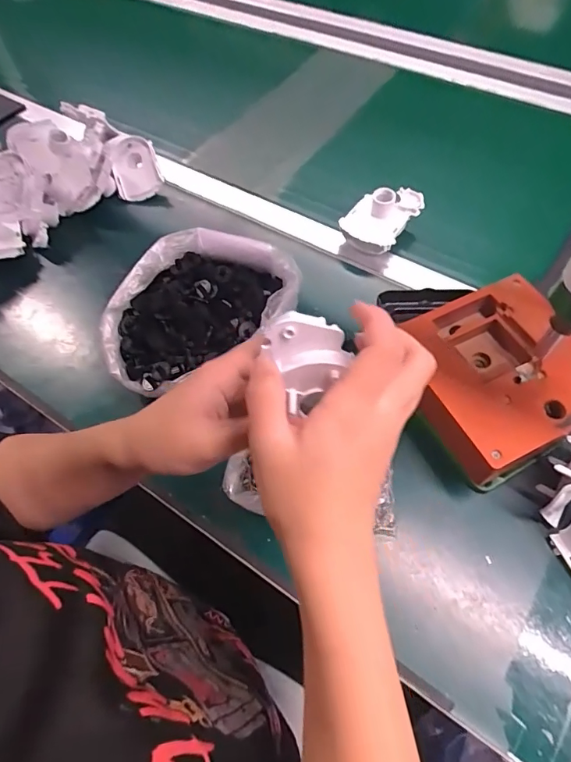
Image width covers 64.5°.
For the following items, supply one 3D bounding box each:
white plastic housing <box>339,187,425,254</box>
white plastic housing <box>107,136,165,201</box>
[{"bbox_3d":[0.120,-0.210,0.560,0.069,0.041,0.097,35,67,13],"label":"white plastic housing"},{"bbox_3d":[-0.212,-0.303,0.639,0.064,0.026,0.092,-15,98,0],"label":"white plastic housing"}]

